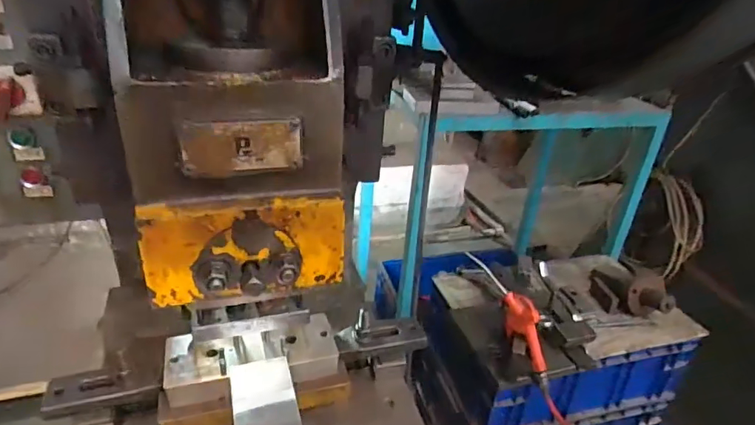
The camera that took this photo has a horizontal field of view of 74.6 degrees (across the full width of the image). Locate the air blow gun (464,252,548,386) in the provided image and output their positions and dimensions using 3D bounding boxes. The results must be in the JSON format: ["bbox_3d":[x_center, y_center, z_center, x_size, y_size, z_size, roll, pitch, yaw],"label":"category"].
[{"bbox_3d":[0.241,0.173,0.843,0.028,0.252,0.070,-23,-6,-41],"label":"air blow gun"}]

